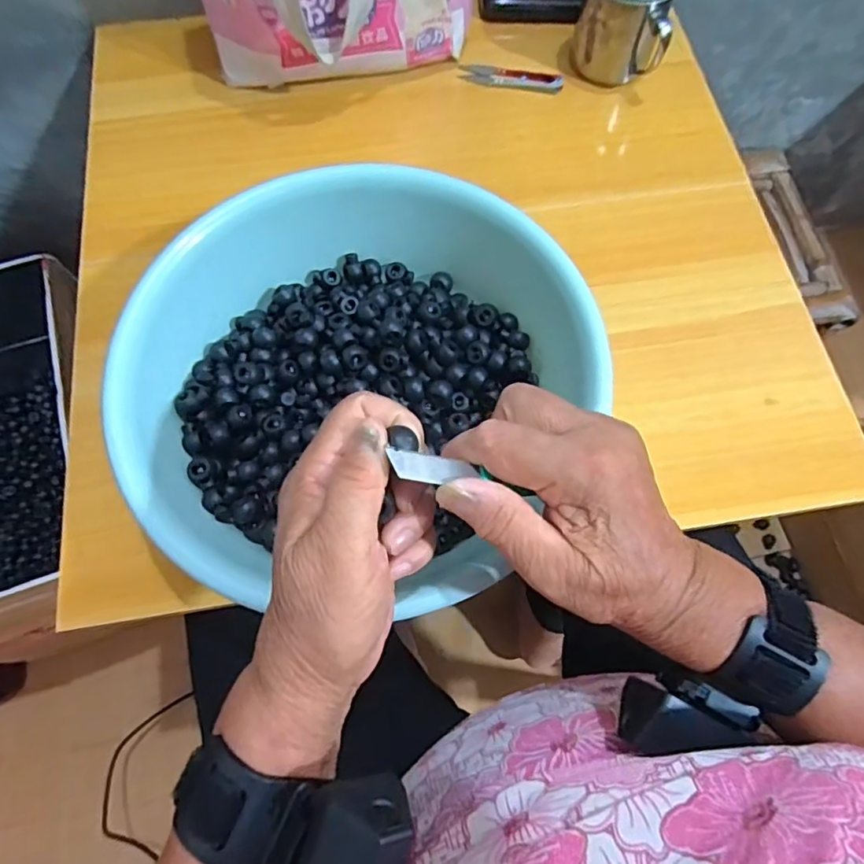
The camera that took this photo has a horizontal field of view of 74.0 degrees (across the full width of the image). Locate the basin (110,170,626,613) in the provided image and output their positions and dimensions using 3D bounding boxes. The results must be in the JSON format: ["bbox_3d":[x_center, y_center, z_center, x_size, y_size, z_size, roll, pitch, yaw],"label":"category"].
[{"bbox_3d":[-0.045,-0.029,0.390,0.291,0.101,0.285,-16,70,-7],"label":"basin"}]

